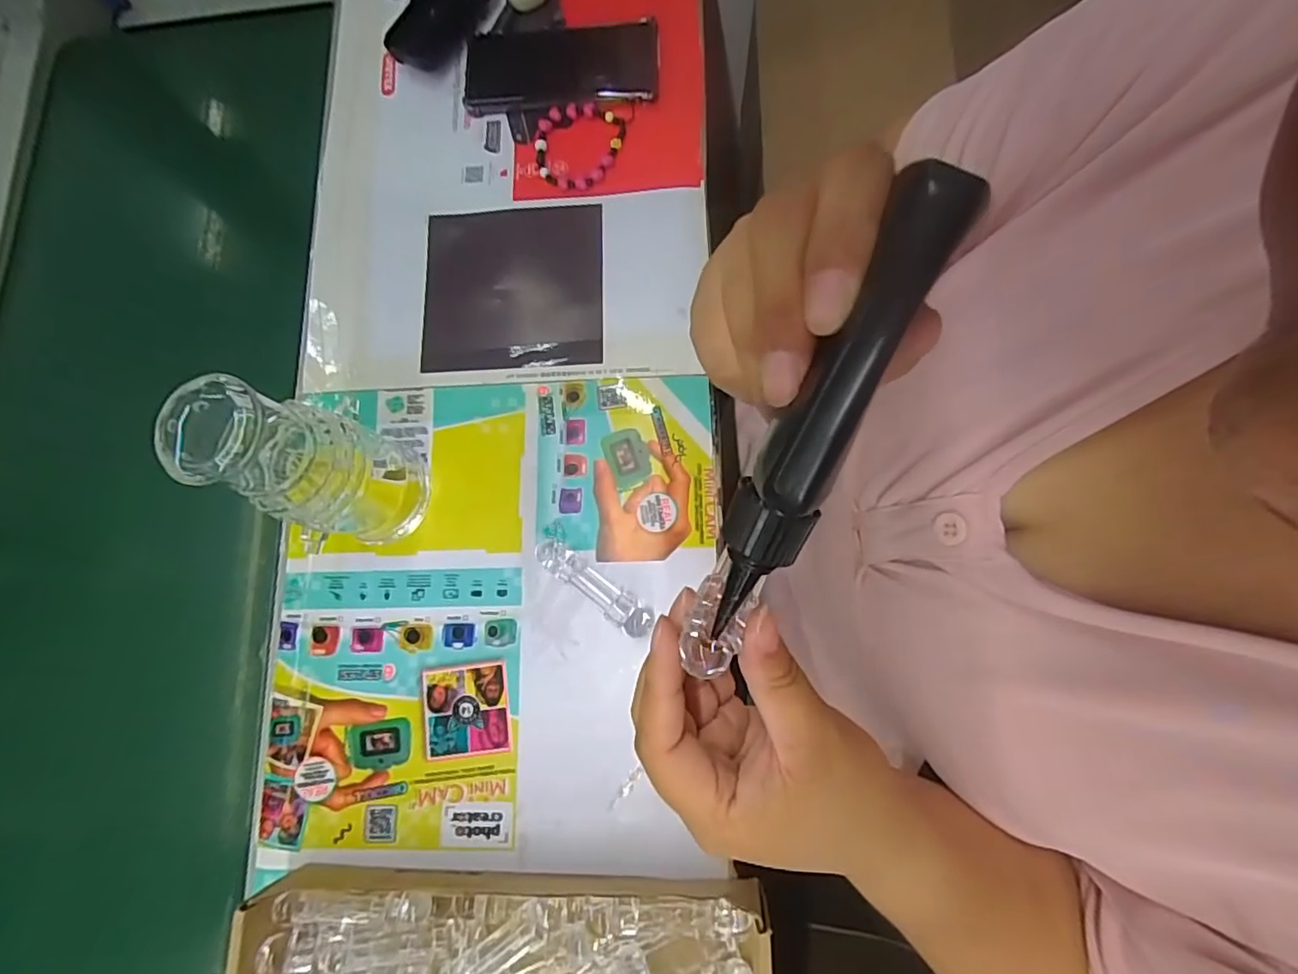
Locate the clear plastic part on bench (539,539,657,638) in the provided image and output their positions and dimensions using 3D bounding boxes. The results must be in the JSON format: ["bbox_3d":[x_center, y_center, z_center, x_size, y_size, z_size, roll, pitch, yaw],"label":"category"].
[{"bbox_3d":[-0.039,0.071,0.411,0.095,0.020,0.023,34,83,11],"label":"clear plastic part on bench"}]

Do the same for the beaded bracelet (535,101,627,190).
[{"bbox_3d":[-0.059,-0.280,0.480,0.070,0.012,0.075,0,80,1],"label":"beaded bracelet"}]

